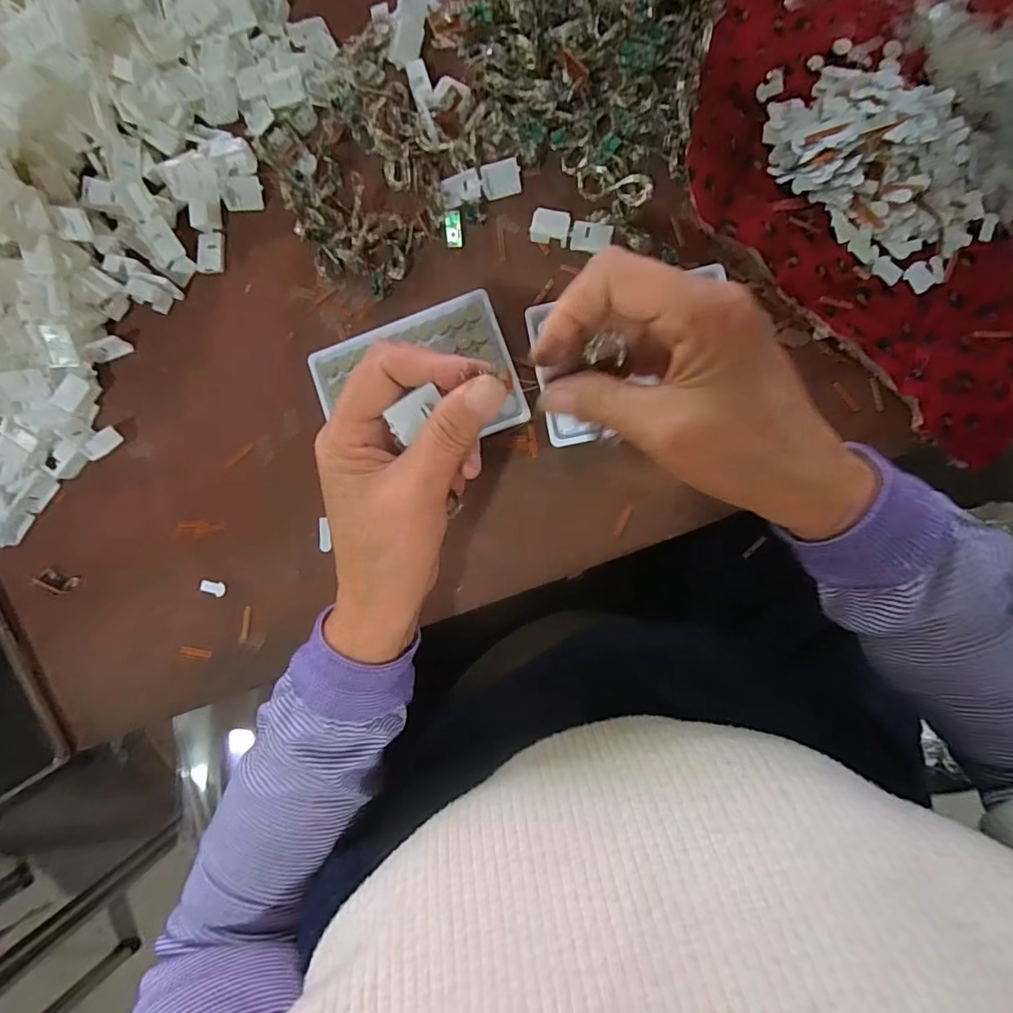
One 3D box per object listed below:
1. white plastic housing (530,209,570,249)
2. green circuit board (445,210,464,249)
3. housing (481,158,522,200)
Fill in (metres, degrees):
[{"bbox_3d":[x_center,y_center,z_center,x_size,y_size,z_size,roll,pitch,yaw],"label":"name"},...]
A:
[{"bbox_3d":[0.030,-0.189,0.358,0.026,0.012,0.018,14,88,6],"label":"white plastic housing"},{"bbox_3d":[-0.036,-0.190,0.362,0.011,0.006,0.023,0,109,6],"label":"green circuit board"},{"bbox_3d":[-0.004,-0.226,0.363,0.027,0.008,0.022,-5,86,6],"label":"housing"}]

